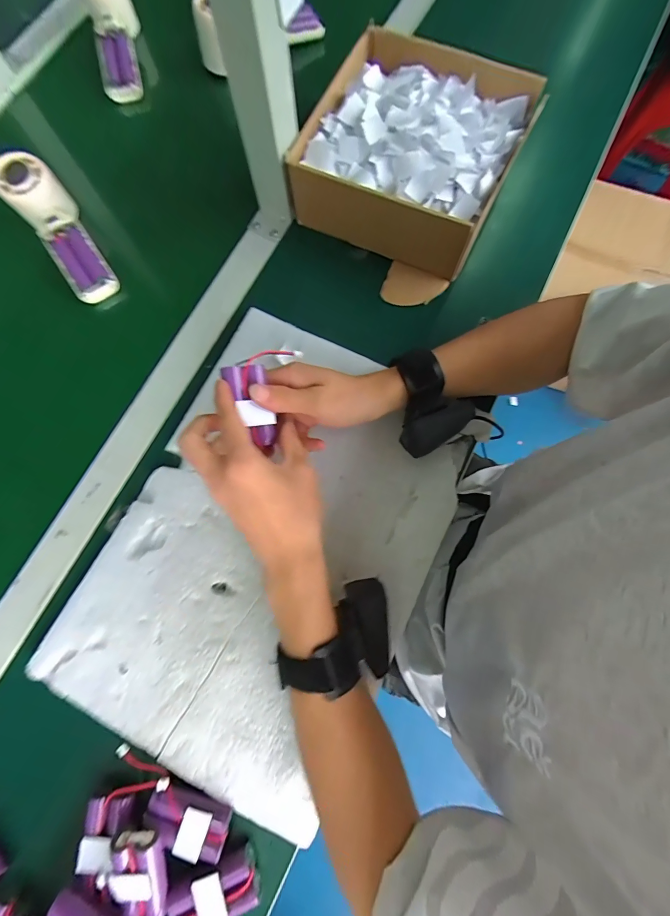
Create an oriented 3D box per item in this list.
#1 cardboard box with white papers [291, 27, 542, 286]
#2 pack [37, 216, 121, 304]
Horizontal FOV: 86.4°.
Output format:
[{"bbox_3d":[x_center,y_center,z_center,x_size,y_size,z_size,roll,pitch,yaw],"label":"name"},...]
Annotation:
[{"bbox_3d":[0.083,-0.335,0.398,0.212,0.081,0.230,25,80,7],"label":"cardboard box with white papers"},{"bbox_3d":[-0.288,-0.224,0.401,0.048,0.030,0.094,-35,79,-6],"label":"pack"}]

